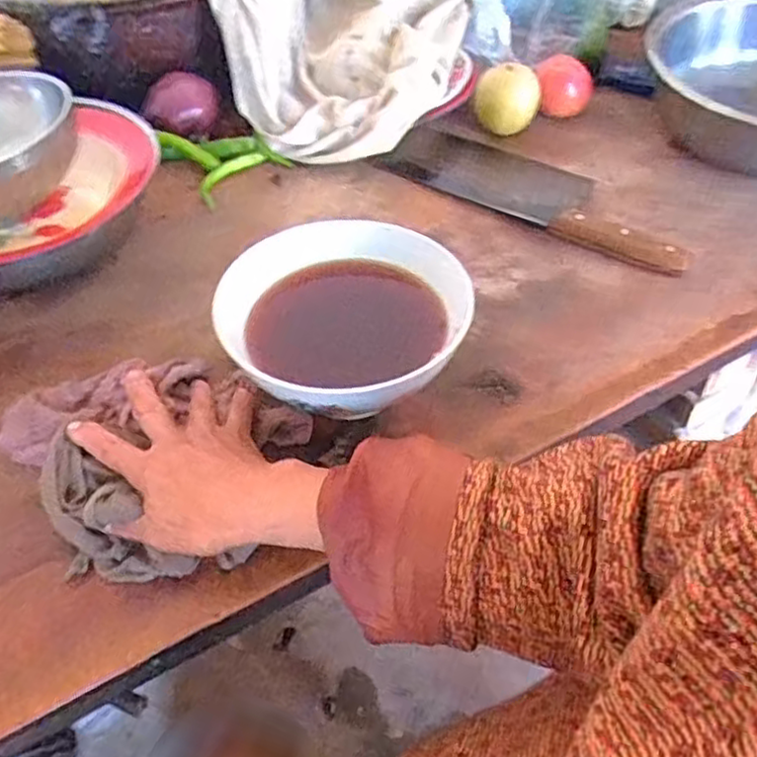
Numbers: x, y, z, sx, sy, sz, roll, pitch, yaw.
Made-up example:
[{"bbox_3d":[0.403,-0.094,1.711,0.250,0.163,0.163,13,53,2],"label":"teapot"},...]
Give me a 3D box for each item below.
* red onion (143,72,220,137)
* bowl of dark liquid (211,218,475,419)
[{"bbox_3d":[-0.203,-0.279,0.725,0.072,0.044,0.068,0,53,-1],"label":"red onion"},{"bbox_3d":[-0.023,-0.031,0.512,0.169,0.093,0.165,3,54,0],"label":"bowl of dark liquid"}]

